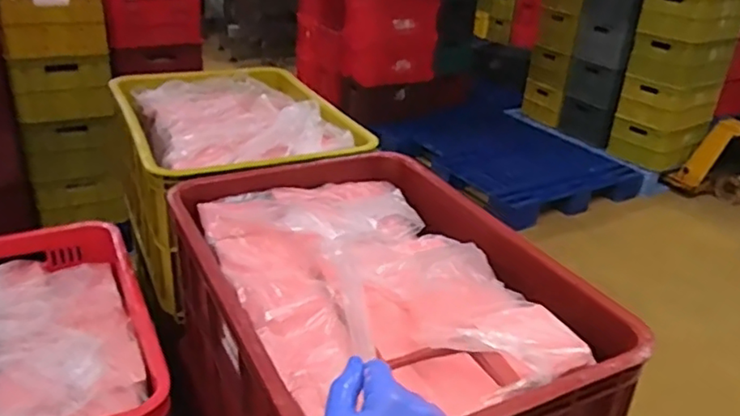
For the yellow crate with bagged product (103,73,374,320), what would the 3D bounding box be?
[{"bbox_3d":[-0.251,-0.087,1.163,0.368,0.235,0.558,-9,30,-24],"label":"yellow crate with bagged product"}]

